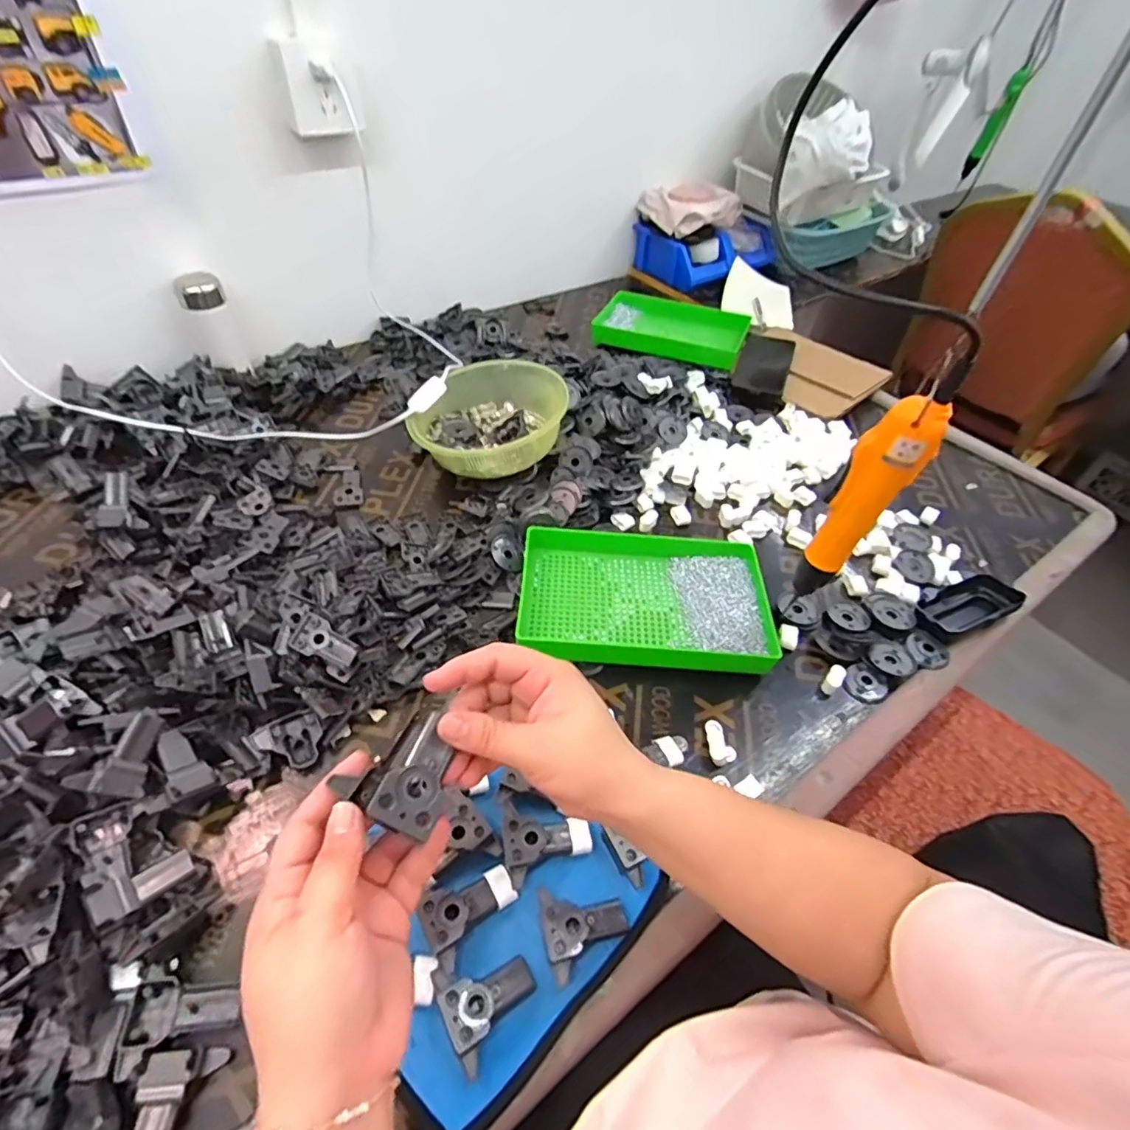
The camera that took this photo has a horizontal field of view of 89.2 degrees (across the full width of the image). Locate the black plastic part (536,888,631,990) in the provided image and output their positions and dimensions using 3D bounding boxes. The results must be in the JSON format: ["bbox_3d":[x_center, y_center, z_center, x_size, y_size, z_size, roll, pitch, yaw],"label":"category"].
[{"bbox_3d":[0.010,0.241,0.392,0.060,0.019,0.052,-21,55,-21],"label":"black plastic part"}]

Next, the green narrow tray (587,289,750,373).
[{"bbox_3d":[0.180,-0.404,0.970,0.246,0.039,0.156,23,50,15],"label":"green narrow tray"}]

